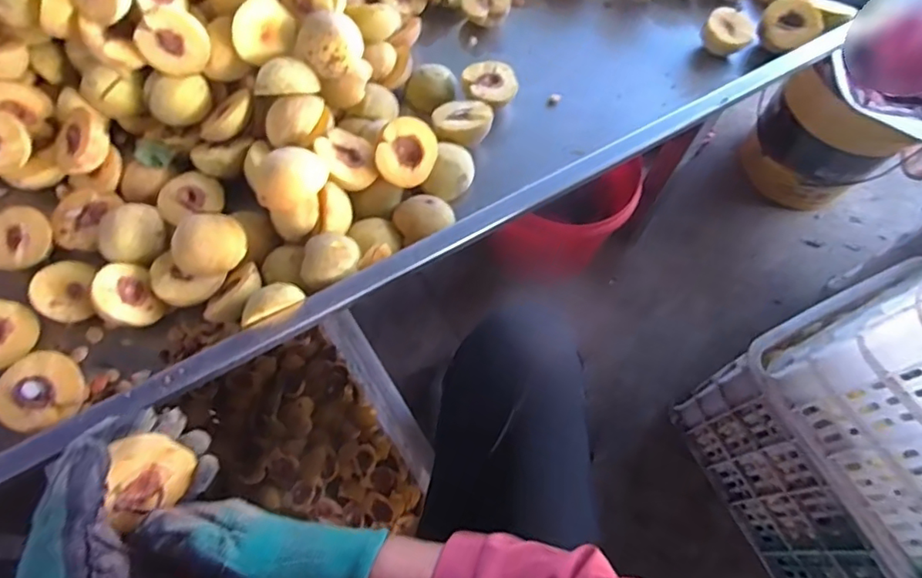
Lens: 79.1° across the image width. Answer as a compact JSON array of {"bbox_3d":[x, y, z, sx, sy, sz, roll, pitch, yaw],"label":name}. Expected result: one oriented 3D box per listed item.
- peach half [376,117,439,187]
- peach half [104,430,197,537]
[{"bbox_3d":[-0.058,-0.144,0.589,0.062,0.024,0.068,5,100,-21],"label":"peach half"},{"bbox_3d":[-0.224,0.129,0.394,0.049,0.056,0.031,-18,37,-42],"label":"peach half"}]

